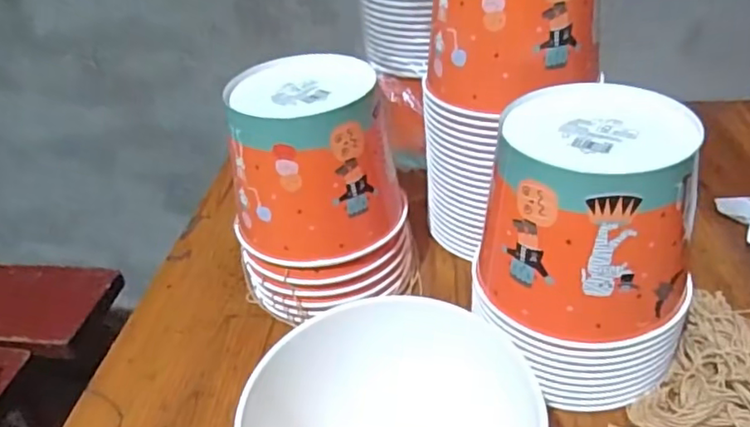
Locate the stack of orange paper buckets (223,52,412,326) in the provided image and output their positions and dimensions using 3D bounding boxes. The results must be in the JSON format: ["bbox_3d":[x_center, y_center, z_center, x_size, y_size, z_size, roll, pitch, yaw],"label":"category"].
[{"bbox_3d":[-0.053,-0.020,0.561,0.156,0.206,0.143,-8,36,-4],"label":"stack of orange paper buckets"}]

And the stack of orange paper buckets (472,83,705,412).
[{"bbox_3d":[0.160,0.023,0.450,0.142,0.187,0.143,-30,43,-31],"label":"stack of orange paper buckets"}]

